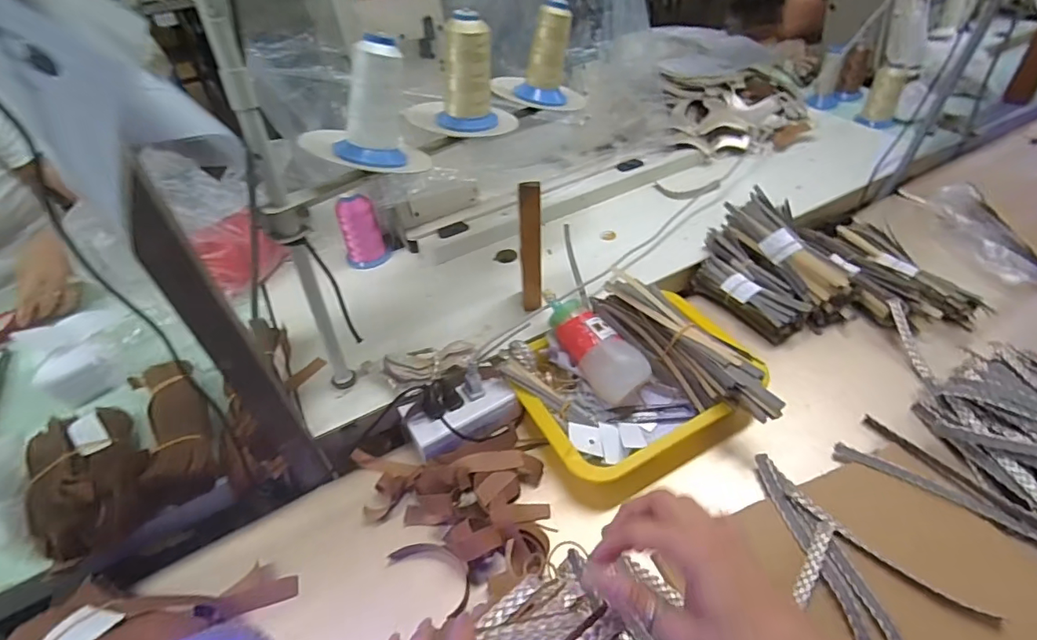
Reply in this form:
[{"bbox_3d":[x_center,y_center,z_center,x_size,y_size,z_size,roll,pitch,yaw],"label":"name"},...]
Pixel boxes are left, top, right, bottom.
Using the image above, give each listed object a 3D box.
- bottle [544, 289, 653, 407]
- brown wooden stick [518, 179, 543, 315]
[{"bbox_3d":[0.083,0.025,0.596,0.054,0.045,0.158,-35,76,-27],"label":"bottle"},{"bbox_3d":[0.016,-0.078,0.609,0.027,0.188,0.012,0,44,5],"label":"brown wooden stick"}]

